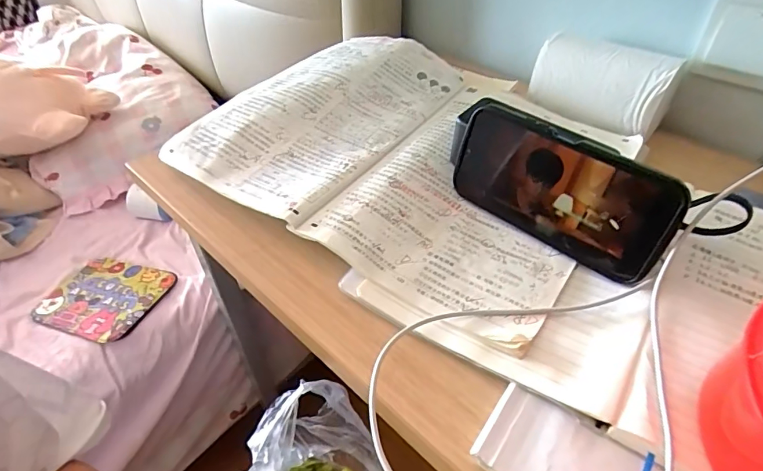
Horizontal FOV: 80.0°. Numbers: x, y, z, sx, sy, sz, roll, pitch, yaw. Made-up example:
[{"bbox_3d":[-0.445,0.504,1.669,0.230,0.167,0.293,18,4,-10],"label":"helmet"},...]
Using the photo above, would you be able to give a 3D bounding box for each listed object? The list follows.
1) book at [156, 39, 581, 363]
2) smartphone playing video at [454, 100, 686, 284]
[{"bbox_3d":[0.019,-0.088,0.439,0.377,0.020,0.280,30,56,24],"label":"book"},{"bbox_3d":[0.127,-0.035,0.344,0.007,0.086,0.170,-21,46,-42],"label":"smartphone playing video"}]

